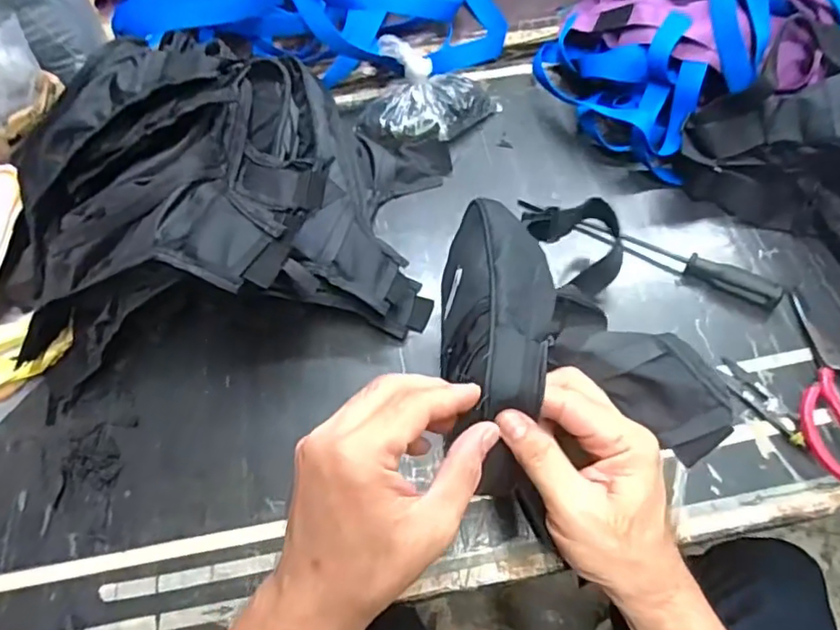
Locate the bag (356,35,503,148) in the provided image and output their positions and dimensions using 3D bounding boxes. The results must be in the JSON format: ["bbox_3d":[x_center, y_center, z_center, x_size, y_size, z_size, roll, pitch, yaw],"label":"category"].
[{"bbox_3d":[0.010,-0.251,0.680,0.145,0.073,0.116,14,63,10],"label":"bag"}]

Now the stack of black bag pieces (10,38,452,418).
[{"bbox_3d":[-0.172,-0.114,0.538,0.409,0.179,0.298,-7,61,-2],"label":"stack of black bag pieces"}]

